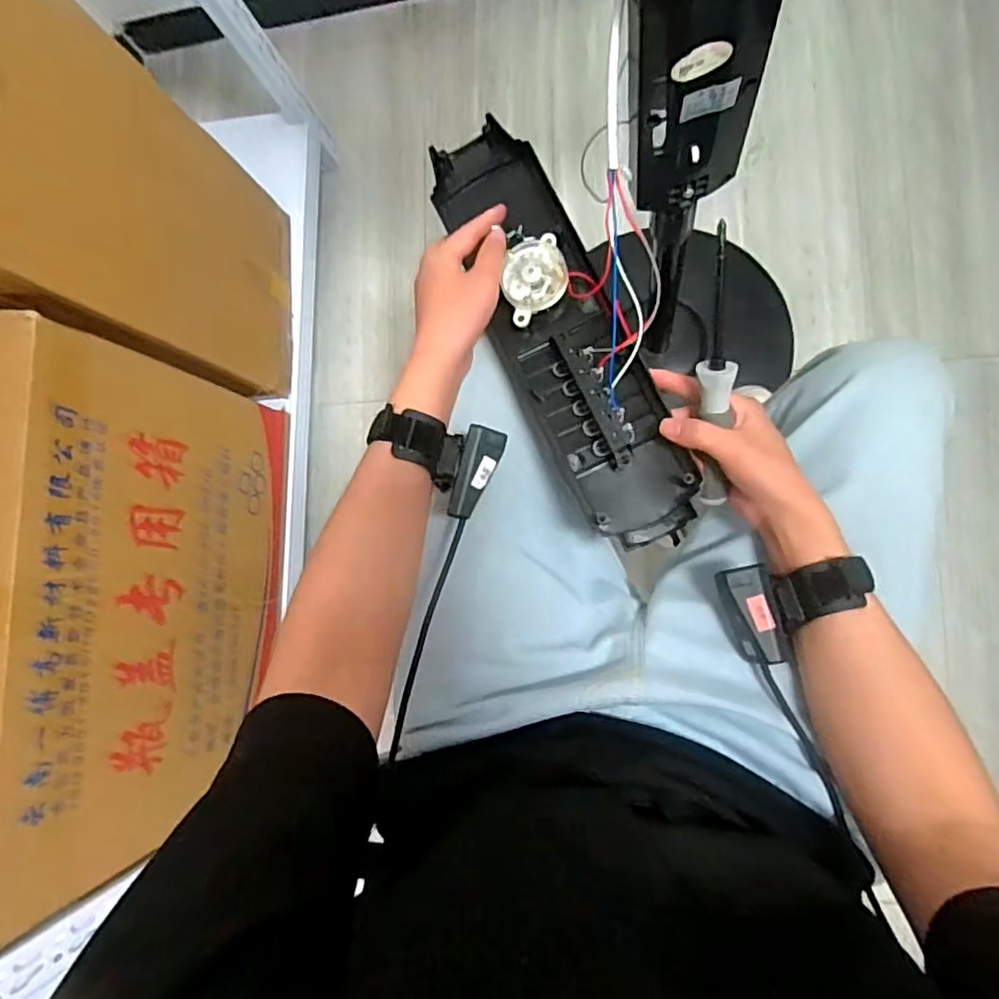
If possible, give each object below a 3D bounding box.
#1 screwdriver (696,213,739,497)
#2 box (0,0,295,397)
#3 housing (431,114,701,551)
[{"bbox_3d":[0.155,-0.084,0.445,0.024,0.021,0.203,-4,115,7],"label":"screwdriver"},{"bbox_3d":[-0.546,-0.326,0.788,0.328,0.559,0.329,-2,84,8],"label":"box"},{"bbox_3d":[0.048,-0.137,0.481,0.098,0.066,0.357,-24,81,5],"label":"housing"}]

